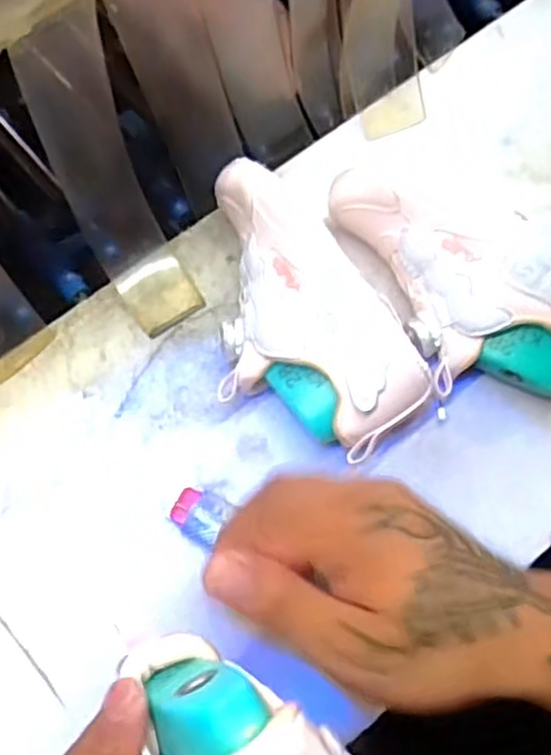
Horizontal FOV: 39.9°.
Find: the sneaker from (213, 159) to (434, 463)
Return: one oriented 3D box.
[{"bbox_3d":[0.004,-0.036,0.438,0.090,0.071,0.181,-30,70,-11],"label":"sneaker"}]

